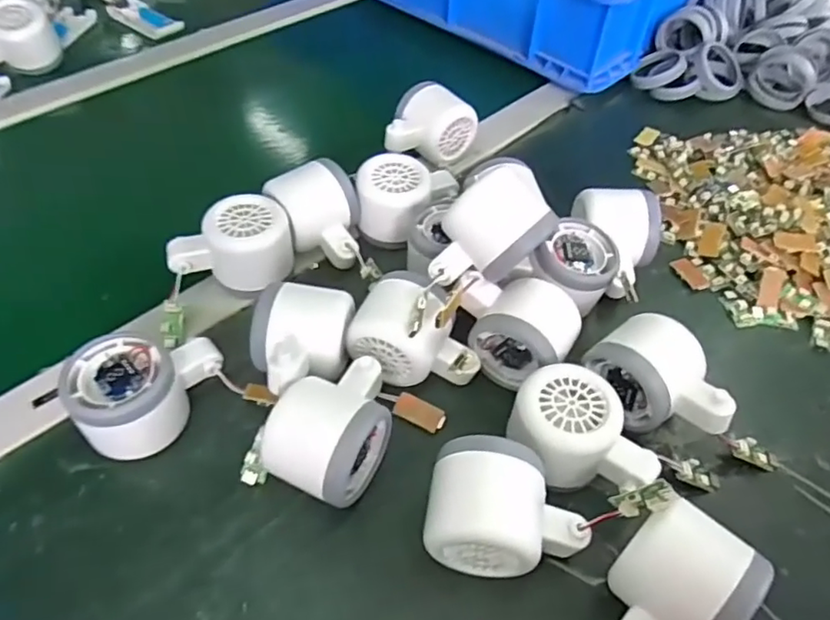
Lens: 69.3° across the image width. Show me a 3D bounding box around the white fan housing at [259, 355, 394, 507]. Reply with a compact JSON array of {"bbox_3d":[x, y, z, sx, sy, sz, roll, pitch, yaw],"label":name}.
[{"bbox_3d":[-0.043,0.067,0.343,0.054,0.052,0.084,25,53,18],"label":"white fan housing"}]

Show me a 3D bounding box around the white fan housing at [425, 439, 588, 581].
[{"bbox_3d":[0.048,0.107,0.314,0.081,0.052,0.062,11,50,6],"label":"white fan housing"}]

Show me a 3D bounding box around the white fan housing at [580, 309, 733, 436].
[{"bbox_3d":[0.149,0.047,0.367,0.057,0.055,0.082,-26,55,-23],"label":"white fan housing"}]

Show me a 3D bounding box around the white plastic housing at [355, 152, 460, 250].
[{"bbox_3d":[-0.006,-0.086,0.477,0.077,0.049,0.061,2,49,-1],"label":"white plastic housing"}]

